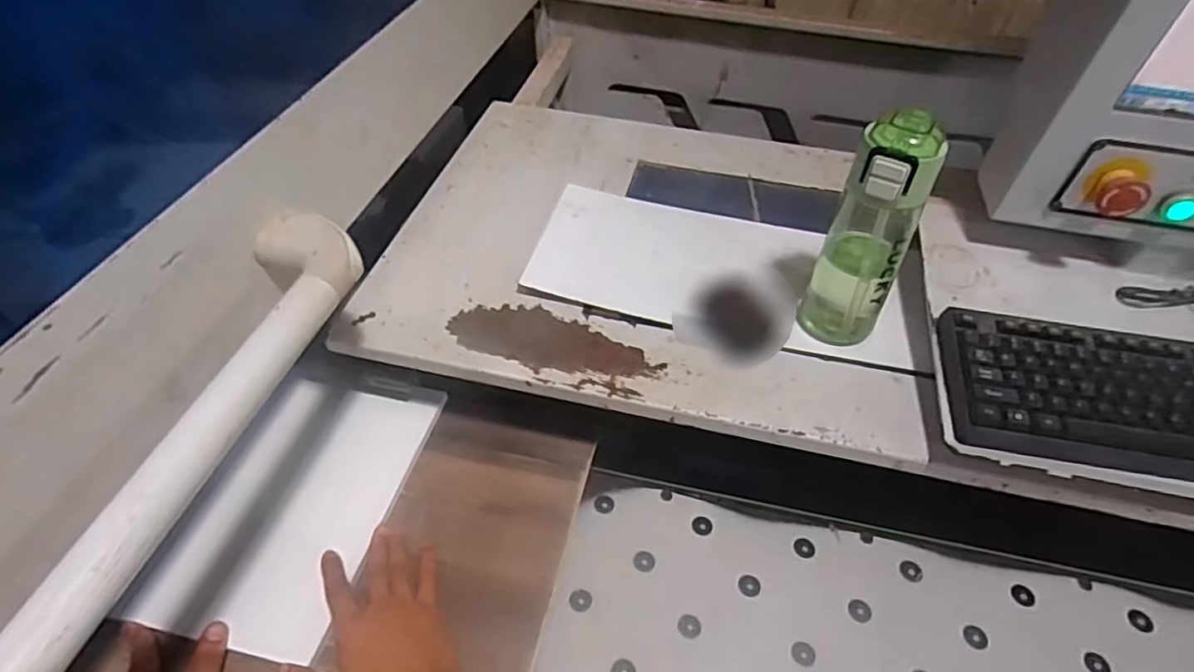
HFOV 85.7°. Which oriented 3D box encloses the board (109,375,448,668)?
[{"bbox_3d":[-0.297,0.157,0.641,0.189,0.015,0.282,11,49,8],"label":"board"}]

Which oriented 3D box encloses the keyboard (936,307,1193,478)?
[{"bbox_3d":[0.523,0.055,0.544,0.428,0.020,0.130,8,49,5],"label":"keyboard"}]

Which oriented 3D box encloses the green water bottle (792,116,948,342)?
[{"bbox_3d":[0.246,-0.083,0.586,0.074,0.224,0.062,31,54,23],"label":"green water bottle"}]

